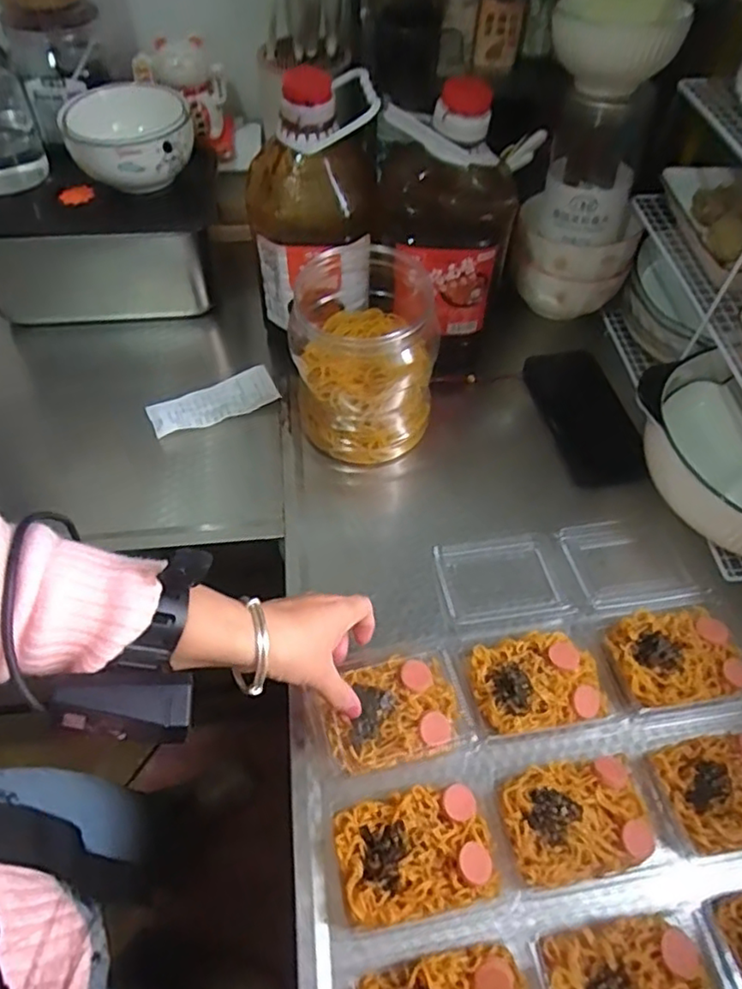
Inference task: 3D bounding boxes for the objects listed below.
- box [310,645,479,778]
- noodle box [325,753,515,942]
[{"bbox_3d":[0.016,0.157,0.455,0.105,0.024,0.076,-13,59,-6],"label":"box"},{"bbox_3d":[0.030,0.235,0.421,0.112,0.037,0.090,-12,56,-9],"label":"noodle box"}]

